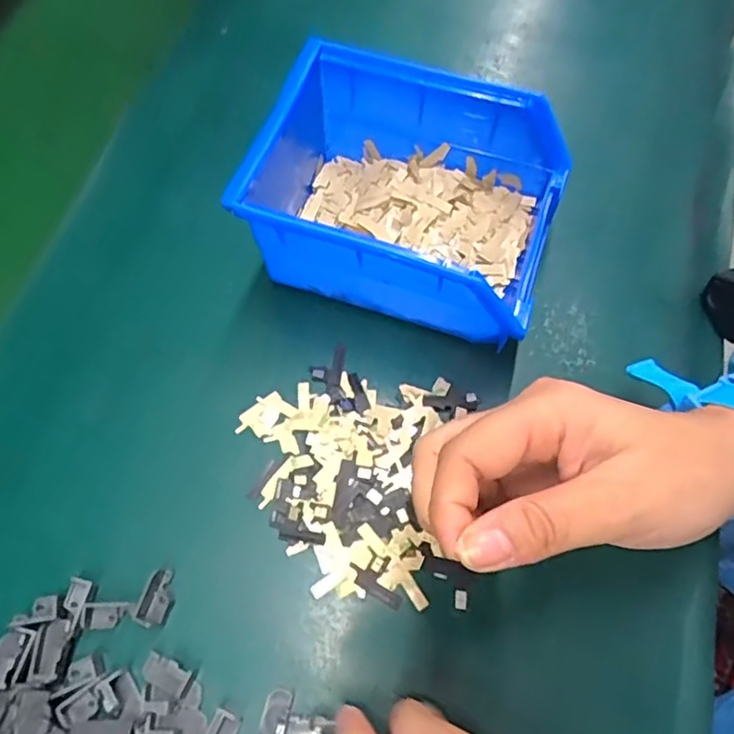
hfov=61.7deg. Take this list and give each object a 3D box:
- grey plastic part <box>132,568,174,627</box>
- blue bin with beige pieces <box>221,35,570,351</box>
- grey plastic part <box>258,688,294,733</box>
[{"bbox_3d":[-0.086,0.096,0.255,0.011,0.012,0.022,14,66,9],"label":"grey plastic part"},{"bbox_3d":[0.010,-0.082,0.300,0.148,0.071,0.103,17,67,11],"label":"blue bin with beige pieces"},{"bbox_3d":[-0.036,0.137,0.238,0.011,0.007,0.023,9,49,7],"label":"grey plastic part"}]

